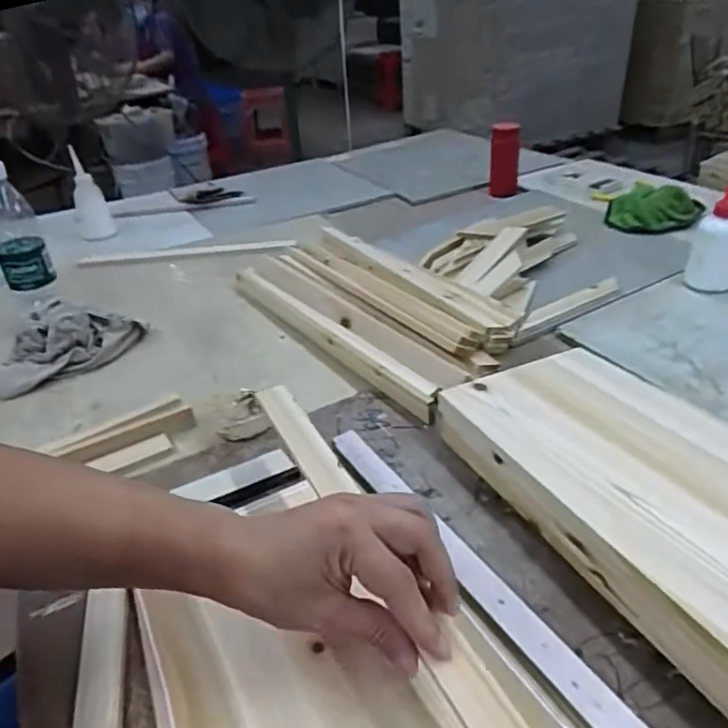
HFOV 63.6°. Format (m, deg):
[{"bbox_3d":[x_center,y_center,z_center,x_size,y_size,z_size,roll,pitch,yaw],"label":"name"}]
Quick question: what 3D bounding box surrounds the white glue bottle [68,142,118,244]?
[{"bbox_3d":[-0.571,-0.341,1.216,0.069,0.161,0.054,-19,36,-23],"label":"white glue bottle"}]

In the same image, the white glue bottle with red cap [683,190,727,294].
[{"bbox_3d":[0.475,-0.169,0.783,0.064,0.134,0.057,14,38,26],"label":"white glue bottle with red cap"}]

